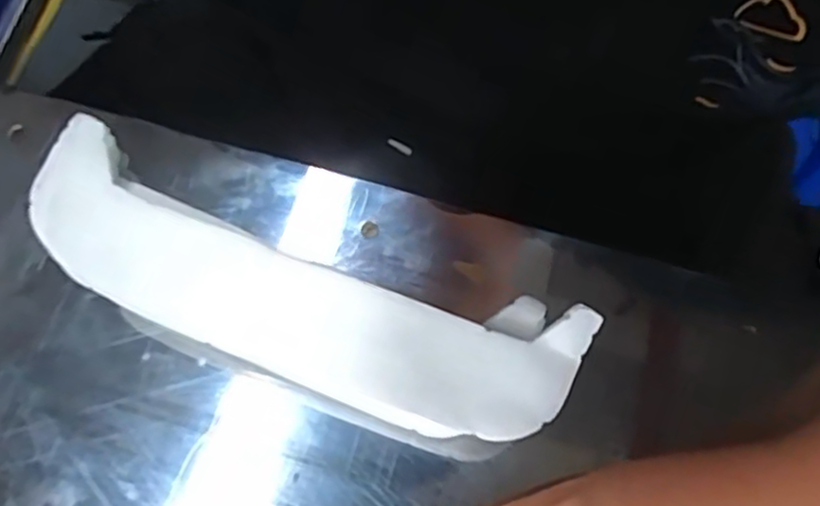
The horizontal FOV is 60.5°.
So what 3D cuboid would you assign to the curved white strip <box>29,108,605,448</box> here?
[{"bbox_3d":[-0.047,0.017,0.265,0.214,0.043,0.061,22,70,7],"label":"curved white strip"}]

